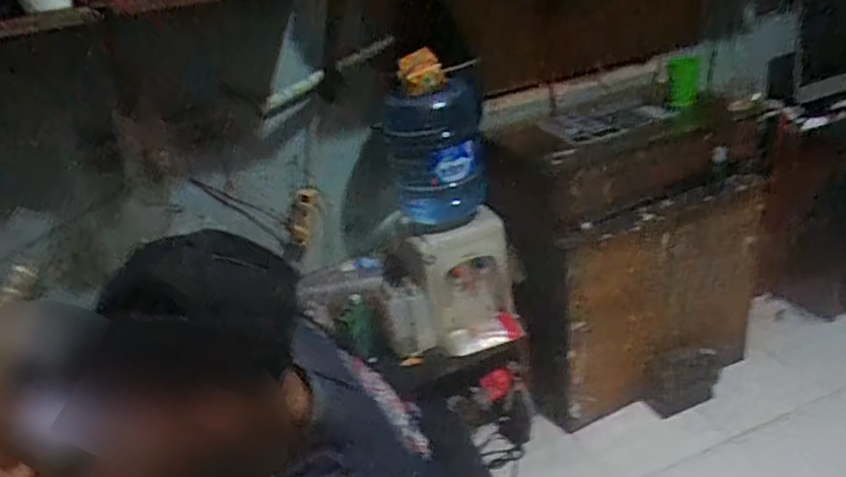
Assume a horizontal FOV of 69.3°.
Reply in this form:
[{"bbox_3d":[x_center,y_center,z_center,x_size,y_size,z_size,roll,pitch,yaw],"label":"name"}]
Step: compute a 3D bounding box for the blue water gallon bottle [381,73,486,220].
[{"bbox_3d":[0.033,-0.261,1.788,0.267,0.382,0.263,-9,27,2],"label":"blue water gallon bottle"}]

